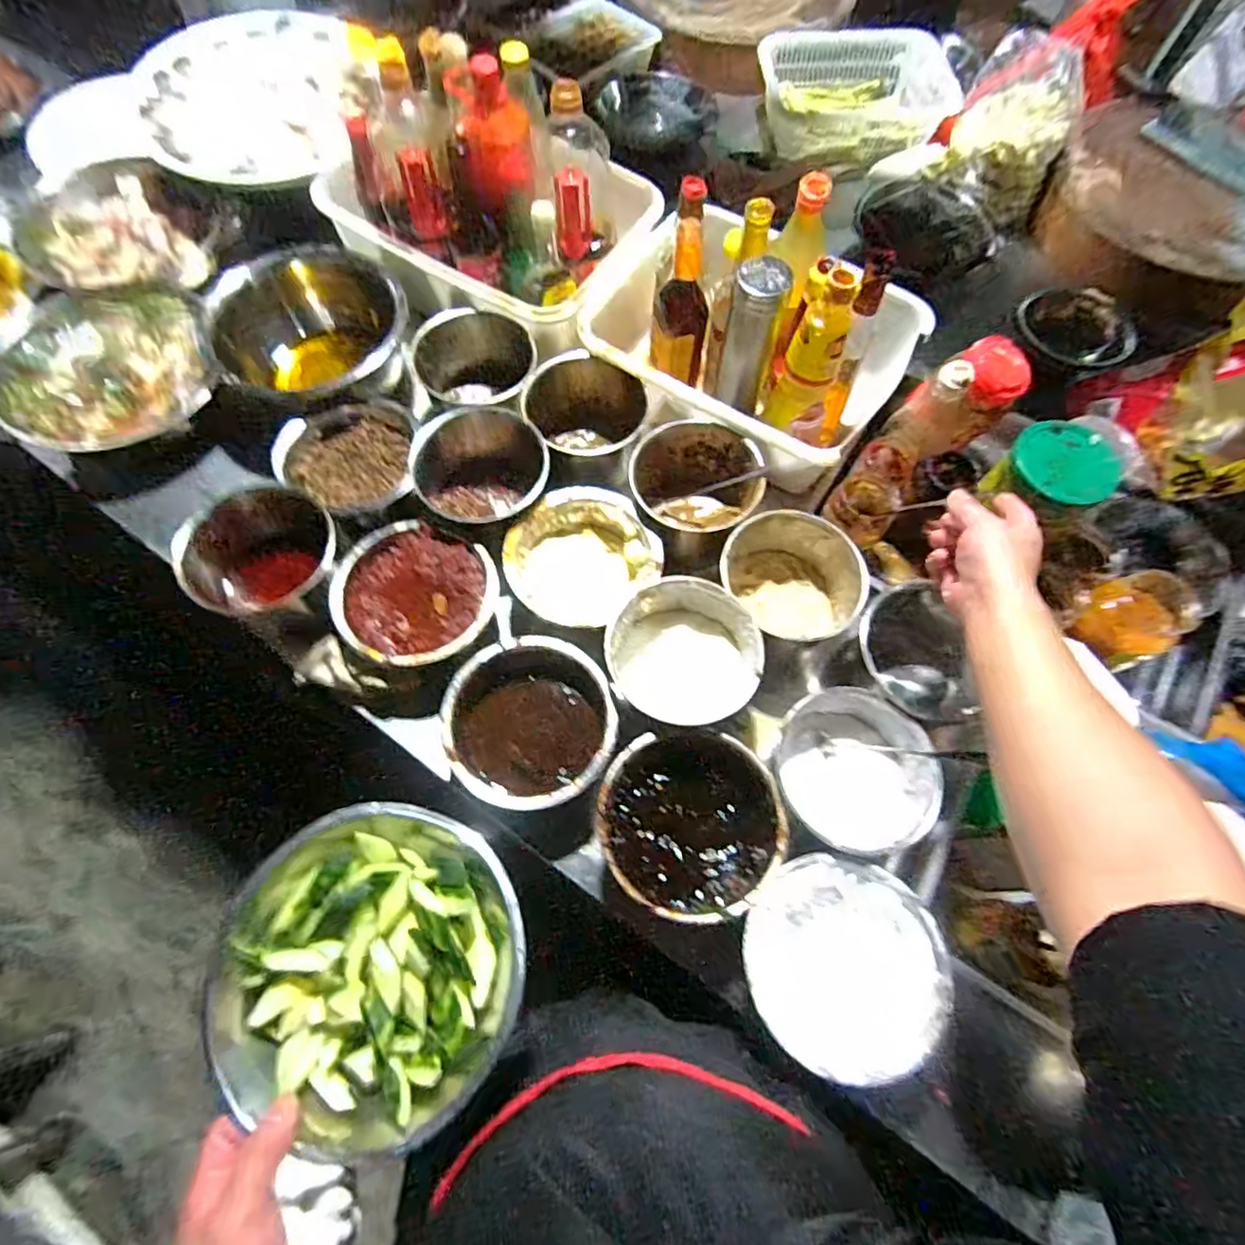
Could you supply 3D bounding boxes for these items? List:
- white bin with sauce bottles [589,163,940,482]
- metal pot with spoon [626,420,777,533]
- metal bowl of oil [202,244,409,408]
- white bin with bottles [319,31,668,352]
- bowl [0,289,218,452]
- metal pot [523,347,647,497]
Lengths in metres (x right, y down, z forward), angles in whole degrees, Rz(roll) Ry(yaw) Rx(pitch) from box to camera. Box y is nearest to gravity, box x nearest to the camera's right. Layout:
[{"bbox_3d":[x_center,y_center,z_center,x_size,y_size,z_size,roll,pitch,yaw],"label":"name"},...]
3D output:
[{"bbox_3d":[0.156,-0.370,0.737,0.383,0.217,0.262,24,67,7],"label":"white bin with sauce bottles"},{"bbox_3d":[0.087,-0.160,0.756,0.156,0.105,0.130,18,67,4],"label":"metal pot with spoon"},{"bbox_3d":[-0.392,-0.368,0.788,0.217,0.120,0.227,1,67,-3],"label":"metal bowl of oil"},{"bbox_3d":[-0.186,-0.560,0.788,0.404,0.221,0.249,25,67,7],"label":"white bin with bottles"},{"bbox_3d":[-0.659,-0.335,0.779,0.268,0.069,0.252,1,67,-3],"label":"bowl"},{"bbox_3d":[-0.048,-0.248,0.782,0.140,0.107,0.137,1,67,-3],"label":"metal pot"}]

